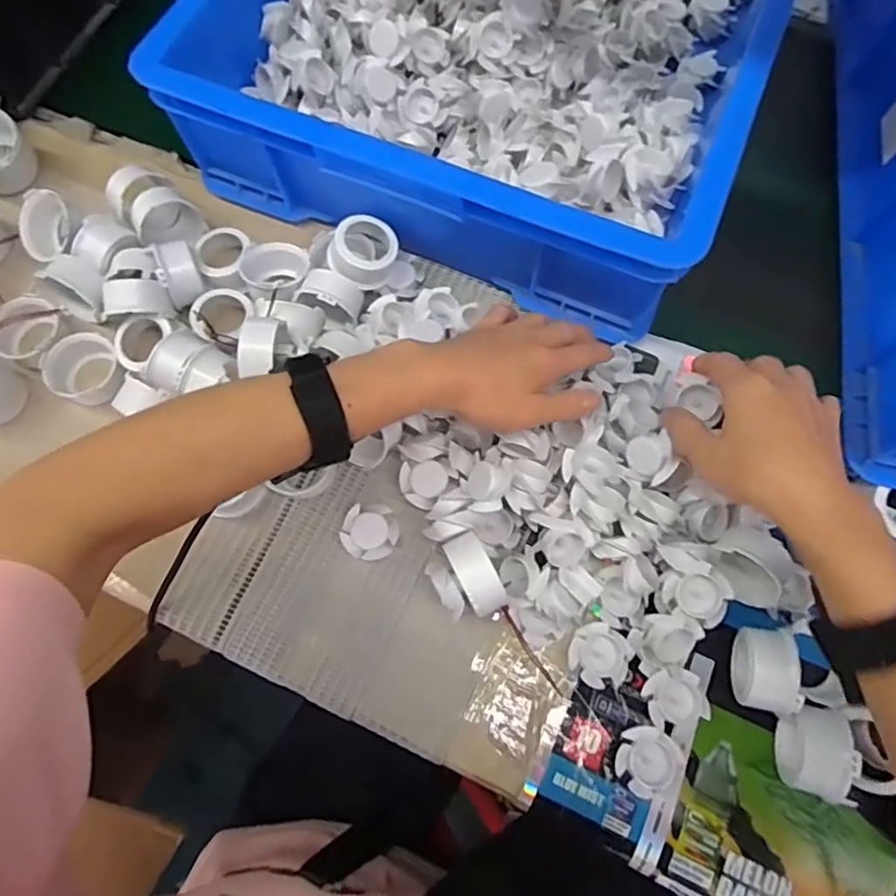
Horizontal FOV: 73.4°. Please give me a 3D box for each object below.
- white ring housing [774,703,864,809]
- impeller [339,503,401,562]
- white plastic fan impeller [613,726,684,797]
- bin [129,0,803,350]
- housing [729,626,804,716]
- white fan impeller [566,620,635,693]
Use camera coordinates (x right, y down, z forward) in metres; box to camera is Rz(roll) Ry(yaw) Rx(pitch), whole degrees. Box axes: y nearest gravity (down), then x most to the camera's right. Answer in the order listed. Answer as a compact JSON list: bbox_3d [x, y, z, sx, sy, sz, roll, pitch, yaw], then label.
[{"bbox_3d":[0.220,0.184,0.366,0.031,0.048,0.049,10,72,4],"label":"white ring housing"},{"bbox_3d":[-0.056,0.061,0.434,0.040,0.010,0.039,0,72,1],"label":"impeller"},{"bbox_3d":[0.127,0.199,0.384,0.038,0.014,0.036,0,72,1],"label":"white plastic fan impeller"},{"bbox_3d":[0.075,-0.430,0.528,0.426,0.111,0.610,22,74,8],"label":"bin"},{"bbox_3d":[0.198,0.139,0.378,0.028,0.041,0.049,4,72,2],"label":"housing"},{"bbox_3d":[0.102,0.140,0.403,0.040,0.012,0.038,0,72,1],"label":"white fan impeller"}]

